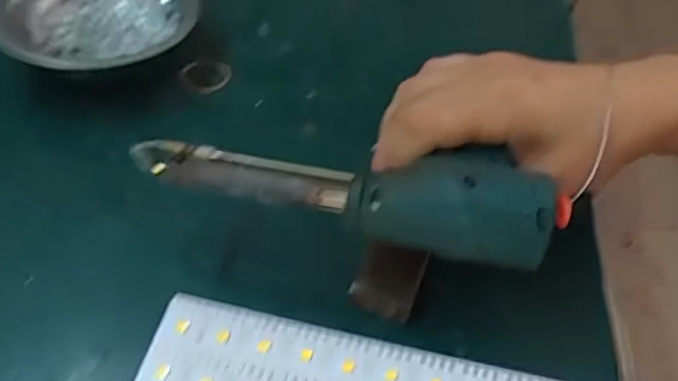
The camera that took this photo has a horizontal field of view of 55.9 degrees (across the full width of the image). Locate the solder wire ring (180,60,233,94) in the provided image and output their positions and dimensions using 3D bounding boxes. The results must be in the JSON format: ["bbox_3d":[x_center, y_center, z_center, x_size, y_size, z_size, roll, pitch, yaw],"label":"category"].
[{"bbox_3d":[-0.087,-0.076,0.416,0.033,0.004,0.032,3,46,-3],"label":"solder wire ring"}]

